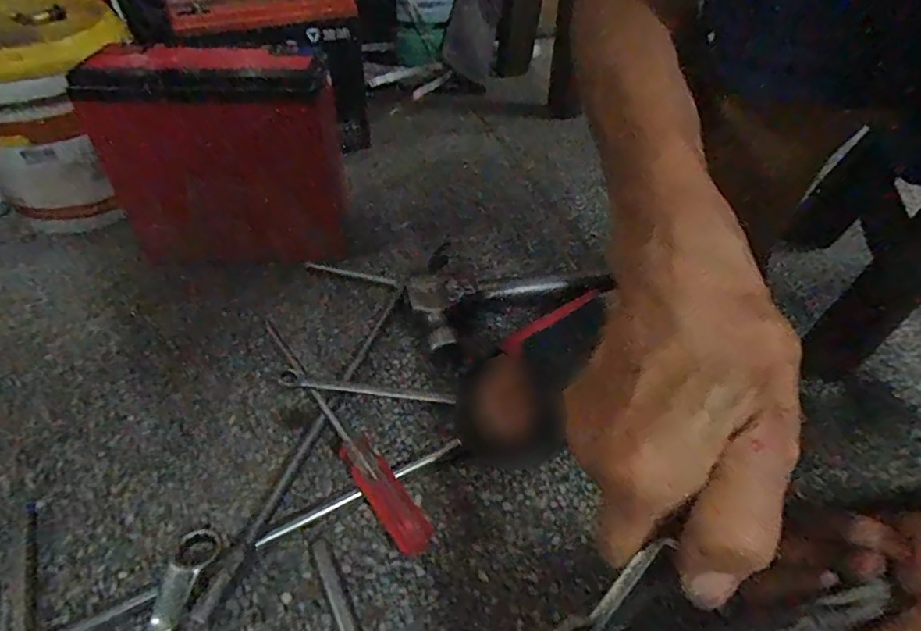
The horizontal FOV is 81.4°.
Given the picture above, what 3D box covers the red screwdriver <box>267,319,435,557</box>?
[{"bbox_3d":[-0.092,0.068,0.375,0.026,0.027,0.229,-28,52,-26],"label":"red screwdriver"}]

